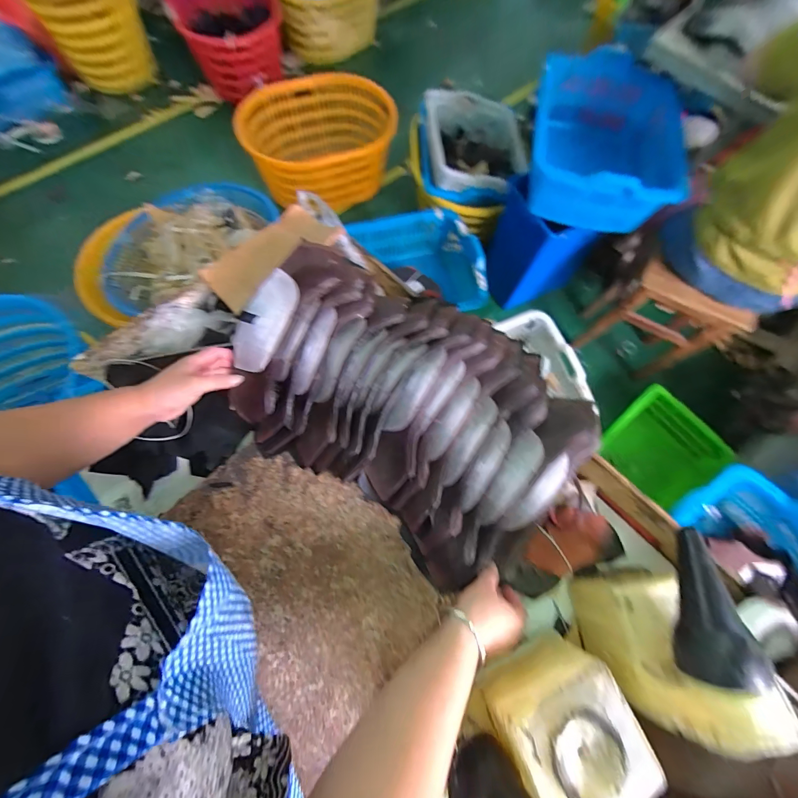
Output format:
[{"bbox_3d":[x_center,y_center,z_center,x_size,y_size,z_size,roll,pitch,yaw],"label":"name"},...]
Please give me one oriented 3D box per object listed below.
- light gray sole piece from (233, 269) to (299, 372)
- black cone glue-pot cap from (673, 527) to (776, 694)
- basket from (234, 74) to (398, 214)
[{"bbox_3d":[-0.184,-0.103,0.482,0.057,0.031,0.143,30,96,9],"label":"light gray sole piece"},{"bbox_3d":[0.296,0.195,0.343,0.055,0.052,0.133,-2,70,-2],"label":"black cone glue-pot cap"},{"bbox_3d":[-0.348,-1.149,1.596,0.637,0.305,0.540,-14,71,-6],"label":"basket"}]

